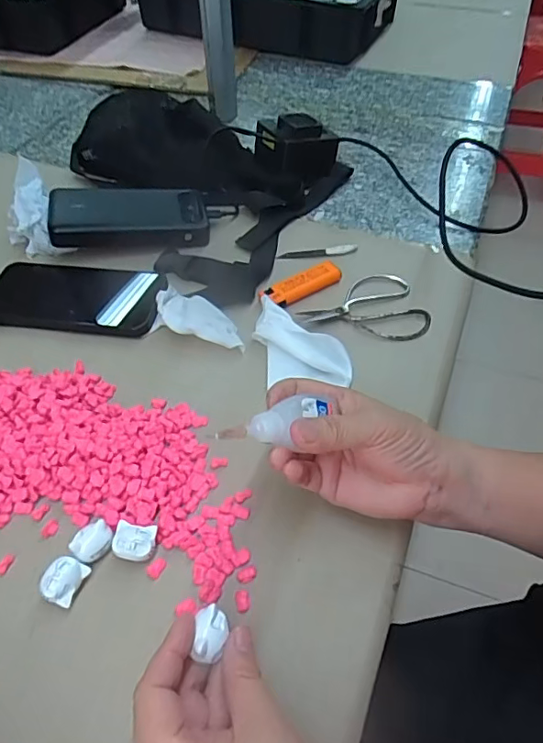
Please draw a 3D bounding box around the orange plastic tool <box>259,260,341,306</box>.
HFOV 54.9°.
[{"bbox_3d":[0.028,-0.079,0.482,0.080,0.014,0.022,-31,55,-22],"label":"orange plastic tool"}]

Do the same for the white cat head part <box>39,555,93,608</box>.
[{"bbox_3d":[-0.125,0.124,0.313,0.022,0.011,0.025,37,56,-8],"label":"white cat head part"}]

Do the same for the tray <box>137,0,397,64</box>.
[{"bbox_3d":[-0.009,-0.712,0.983,0.466,0.097,0.312,27,56,22],"label":"tray"}]

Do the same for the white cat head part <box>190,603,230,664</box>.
[{"bbox_3d":[-0.032,0.134,0.267,0.016,0.011,0.026,24,42,-15],"label":"white cat head part"}]

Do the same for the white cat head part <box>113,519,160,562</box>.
[{"bbox_3d":[-0.085,0.107,0.326,0.026,0.013,0.023,3,50,5],"label":"white cat head part"}]

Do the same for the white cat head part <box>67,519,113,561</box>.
[{"bbox_3d":[-0.111,0.106,0.326,0.025,0.016,0.017,-30,55,-22],"label":"white cat head part"}]

